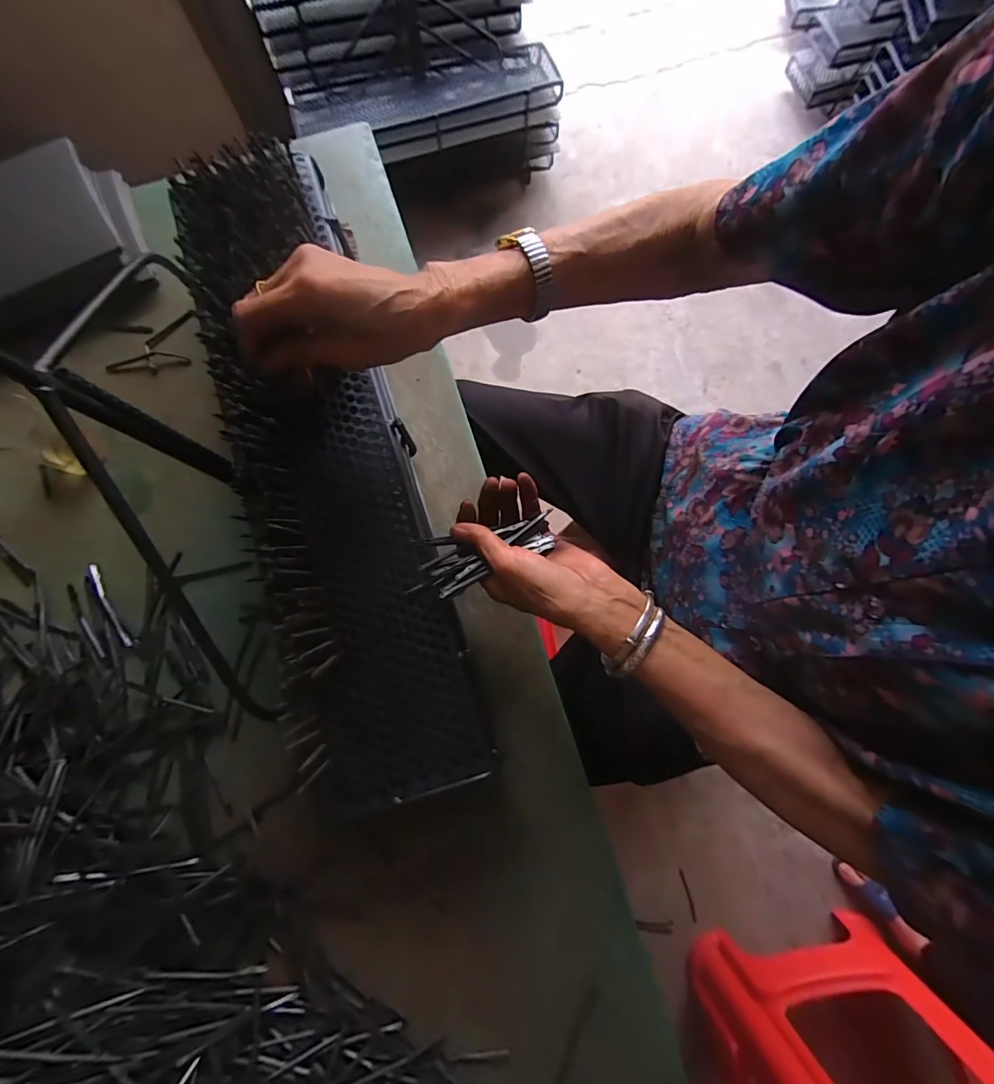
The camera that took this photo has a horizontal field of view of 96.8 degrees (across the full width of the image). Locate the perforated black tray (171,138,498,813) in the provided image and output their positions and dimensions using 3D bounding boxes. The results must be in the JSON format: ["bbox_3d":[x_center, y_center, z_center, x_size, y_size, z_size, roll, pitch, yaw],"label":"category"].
[{"bbox_3d":[-0.152,-0.076,0.373,0.134,0.058,0.567,-19,84,-2],"label":"perforated black tray"}]

